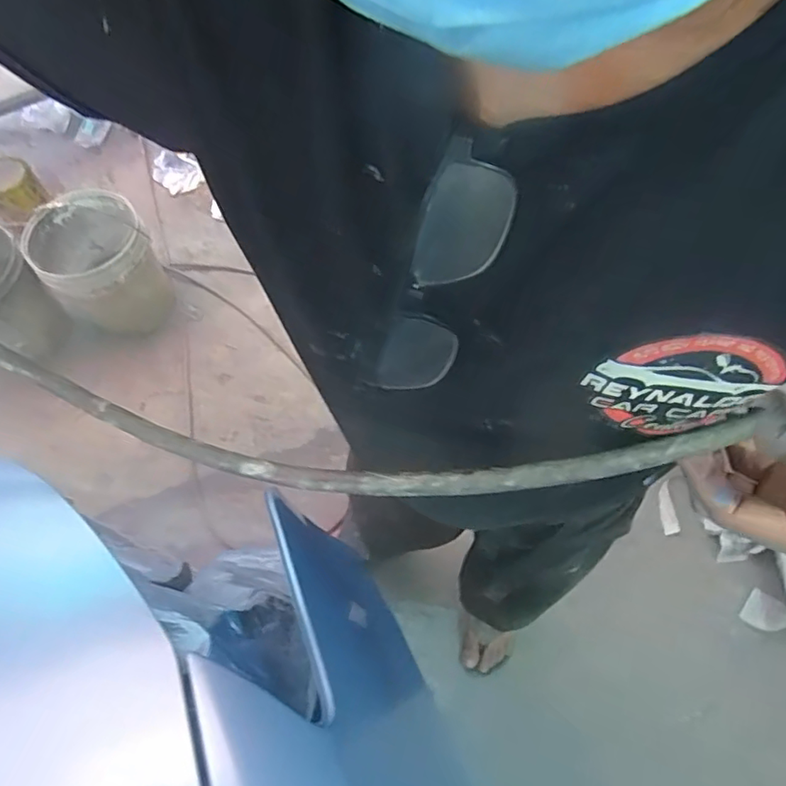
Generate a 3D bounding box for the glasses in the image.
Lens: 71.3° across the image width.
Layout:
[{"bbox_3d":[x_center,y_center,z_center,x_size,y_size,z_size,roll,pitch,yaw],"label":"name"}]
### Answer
[{"bbox_3d":[0.019,-0.045,0.251,0.034,0.130,0.020,36,45,18],"label":"glasses"}]

